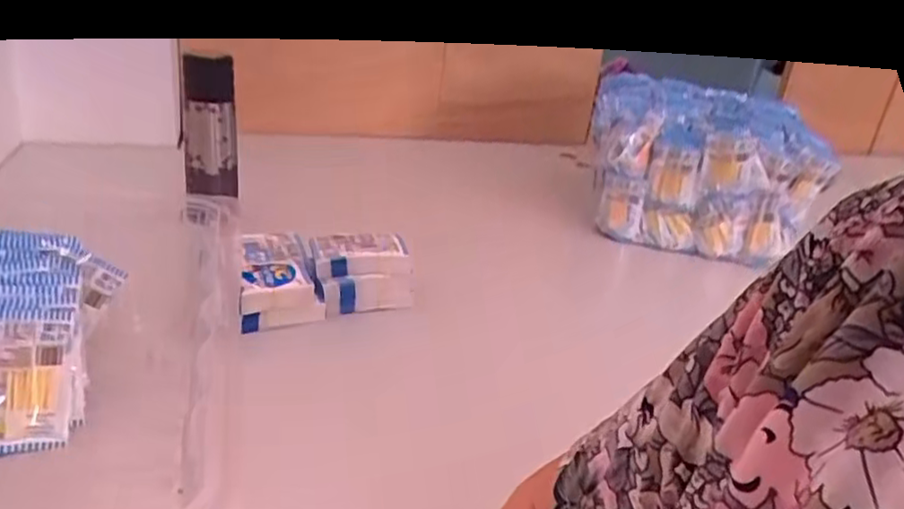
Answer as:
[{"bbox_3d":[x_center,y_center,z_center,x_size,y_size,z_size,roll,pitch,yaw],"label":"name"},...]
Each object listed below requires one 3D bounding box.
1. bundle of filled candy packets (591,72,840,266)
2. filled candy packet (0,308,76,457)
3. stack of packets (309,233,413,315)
[{"bbox_3d":[0.388,-0.159,1.108,0.318,0.202,0.398,9,24,6],"label":"bundle of filled candy packets"},{"bbox_3d":[-0.325,0.096,0.498,0.066,0.105,0.018,5,-6,-37],"label":"filled candy packet"},{"bbox_3d":[-0.105,0.017,0.754,0.108,0.069,0.072,-1,25,-17],"label":"stack of packets"}]

